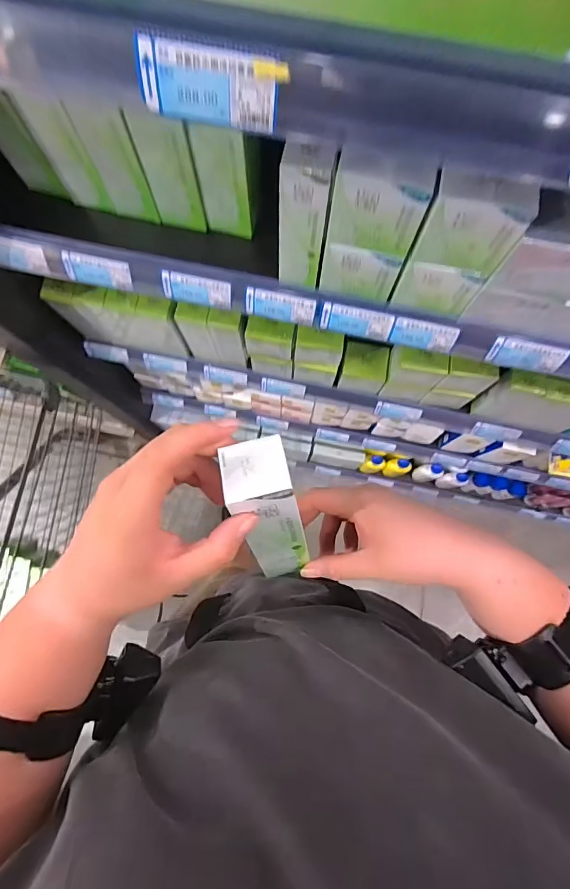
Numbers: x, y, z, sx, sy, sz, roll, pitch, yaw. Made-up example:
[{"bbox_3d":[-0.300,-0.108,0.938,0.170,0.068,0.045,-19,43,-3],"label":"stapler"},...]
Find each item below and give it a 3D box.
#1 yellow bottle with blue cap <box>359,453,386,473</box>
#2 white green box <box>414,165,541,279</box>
[{"bbox_3d":[0.262,0.056,1.243,0.068,0.105,0.046,6,79,1],"label":"yellow bottle with blue cap"},{"bbox_3d":[0.156,-0.185,0.358,0.073,0.075,0.032,13,80,3],"label":"white green box"}]

